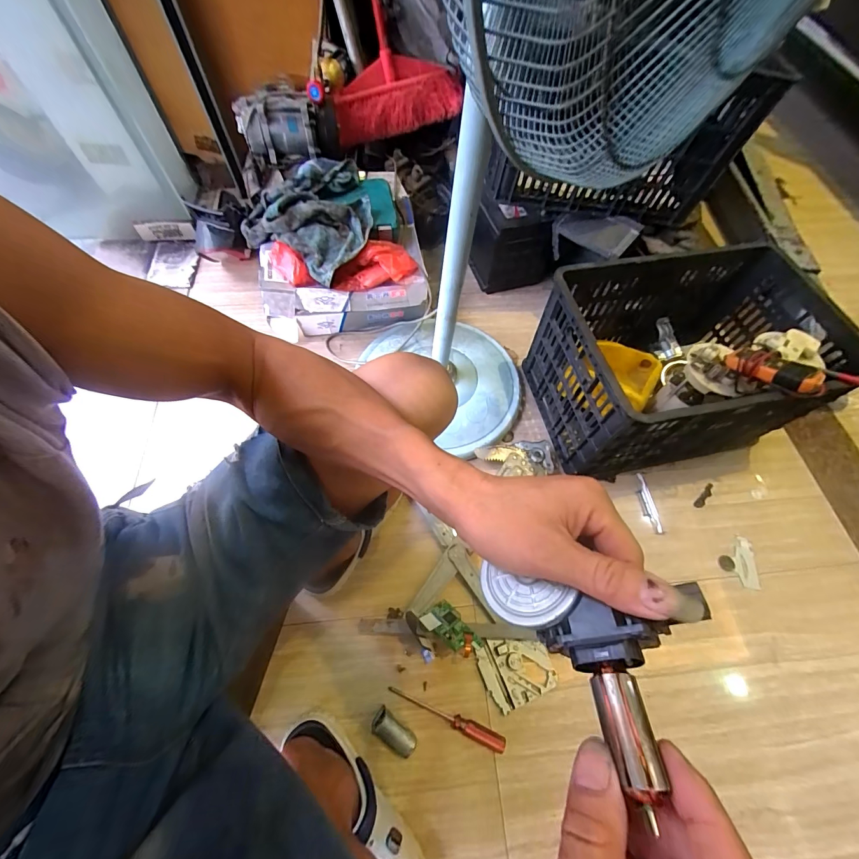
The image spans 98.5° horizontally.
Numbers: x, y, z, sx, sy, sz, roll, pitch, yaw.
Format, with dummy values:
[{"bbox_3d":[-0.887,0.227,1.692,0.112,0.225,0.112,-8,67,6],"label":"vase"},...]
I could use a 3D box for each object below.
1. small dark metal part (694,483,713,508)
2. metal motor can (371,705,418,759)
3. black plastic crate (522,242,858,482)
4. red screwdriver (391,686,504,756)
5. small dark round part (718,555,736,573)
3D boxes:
[{"bbox_3d":[0.595,0.144,0.801,0.076,0.004,0.018,-41,70,-20],"label":"small dark metal part"},{"bbox_3d":[-0.054,0.482,0.588,0.079,0.039,0.033,30,65,14],"label":"metal motor can"},{"bbox_3d":[0.506,-0.135,0.781,0.502,0.301,0.345,-13,64,-8],"label":"black plastic crate"},{"bbox_3d":[0.027,0.467,0.604,0.197,0.017,0.023,21,63,10],"label":"red screwdriver"},{"bbox_3d":[0.592,0.267,0.738,0.031,0.004,0.031,0,62,-1],"label":"small dark round part"}]

